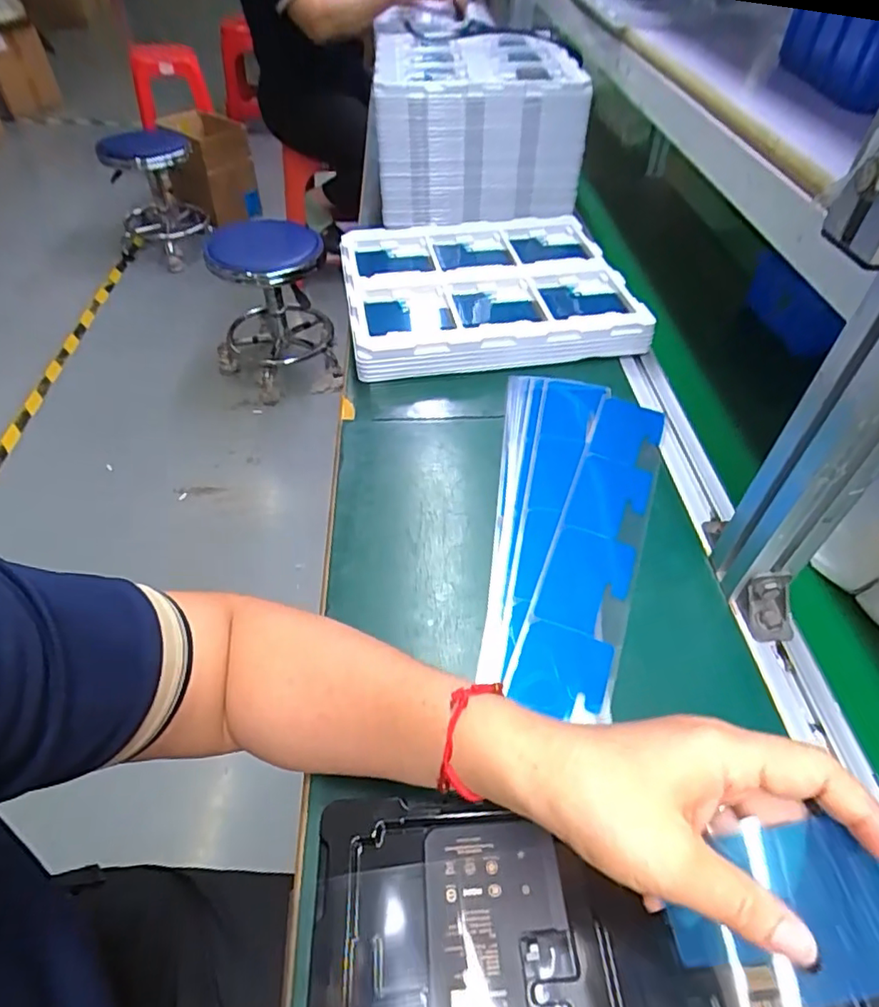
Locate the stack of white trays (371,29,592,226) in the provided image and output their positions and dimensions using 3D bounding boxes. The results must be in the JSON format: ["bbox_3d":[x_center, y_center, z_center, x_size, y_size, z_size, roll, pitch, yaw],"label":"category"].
[{"bbox_3d":[0.061,-0.514,0.796,0.266,0.187,0.210,6,49,3],"label":"stack of white trays"}]

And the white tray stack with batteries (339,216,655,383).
[{"bbox_3d":[0.049,-0.255,0.690,0.321,0.057,0.275,-4,49,-6],"label":"white tray stack with batteries"}]

